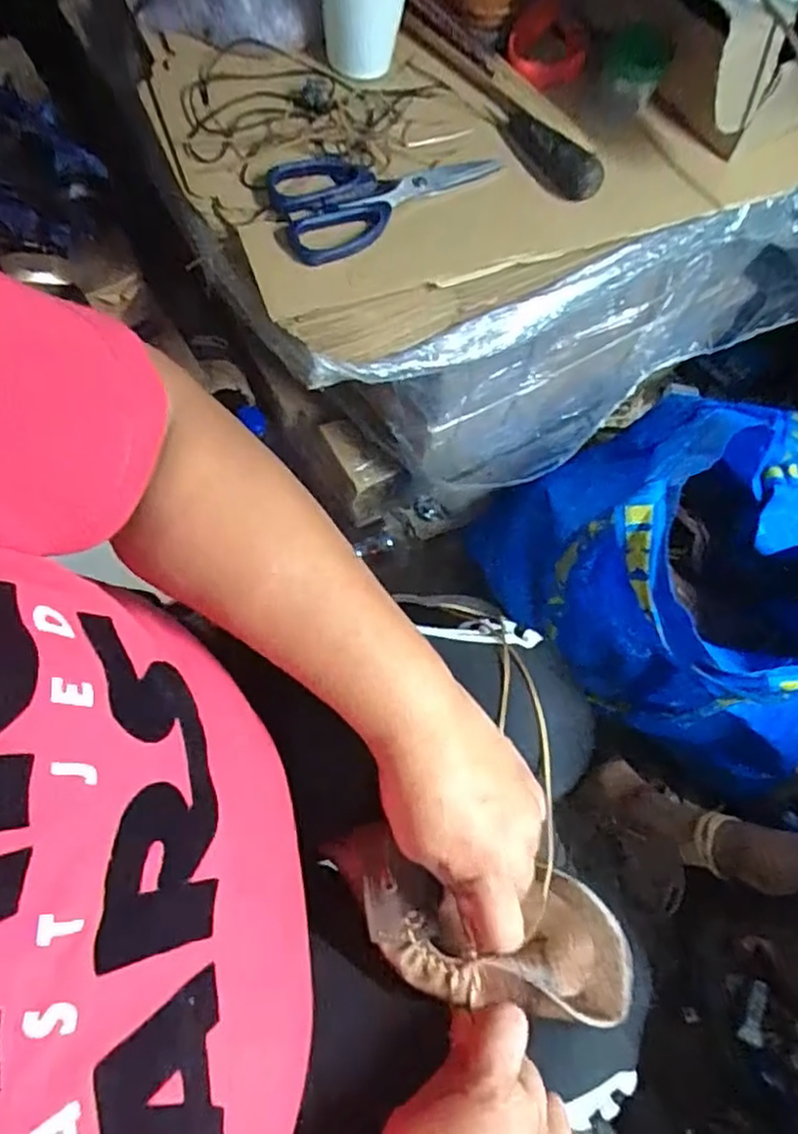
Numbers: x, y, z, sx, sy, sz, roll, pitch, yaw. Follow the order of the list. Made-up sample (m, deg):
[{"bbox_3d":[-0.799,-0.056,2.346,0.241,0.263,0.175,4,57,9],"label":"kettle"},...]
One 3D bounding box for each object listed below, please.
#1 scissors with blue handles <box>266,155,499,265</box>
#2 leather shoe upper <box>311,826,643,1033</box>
[{"bbox_3d":[-0.013,-0.288,0.508,0.177,0.011,0.089,-34,74,-13],"label":"scissors with blue handles"},{"bbox_3d":[0.042,0.195,0.381,0.172,0.061,0.073,16,70,0],"label":"leather shoe upper"}]

